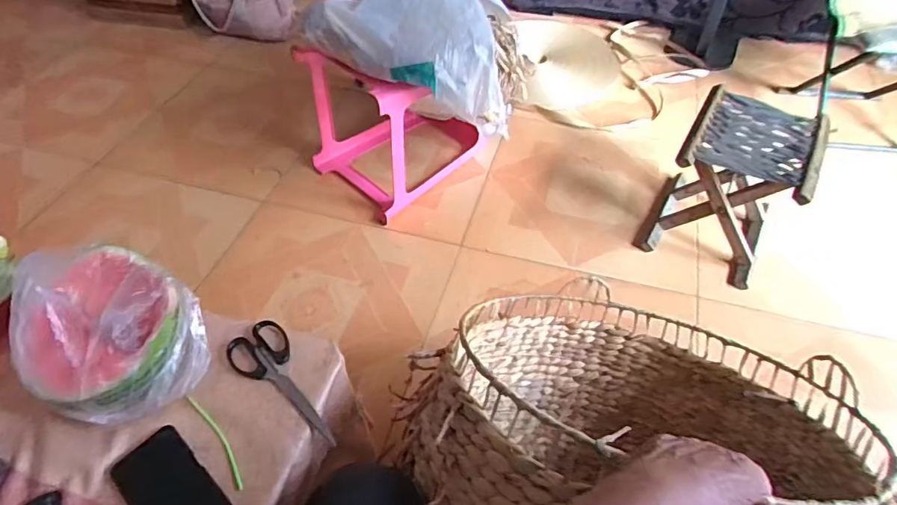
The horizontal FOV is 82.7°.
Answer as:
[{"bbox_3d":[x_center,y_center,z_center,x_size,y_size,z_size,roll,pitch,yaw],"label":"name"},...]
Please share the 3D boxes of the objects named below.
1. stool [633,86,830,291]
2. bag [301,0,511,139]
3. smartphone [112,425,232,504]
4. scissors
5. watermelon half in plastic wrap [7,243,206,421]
[{"bbox_3d":[0.713,-0.168,1.310,0.287,0.353,0.353,27,57,21],"label":"stool"},{"bbox_3d":[-0.057,-0.535,1.323,0.464,0.310,0.456,8,52,8],"label":"bag"},{"bbox_3d":[-0.298,0.267,0.555,0.168,0.005,0.075,35,60,26],"label":"smartphone"},{"bbox_3d":[-0.203,0.161,0.641,0.191,0.011,0.072,36,60,27],"label":"scissors"},{"bbox_3d":[-0.388,0.086,0.582,0.173,0.137,0.165,-33,57,-22],"label":"watermelon half in plastic wrap"}]

